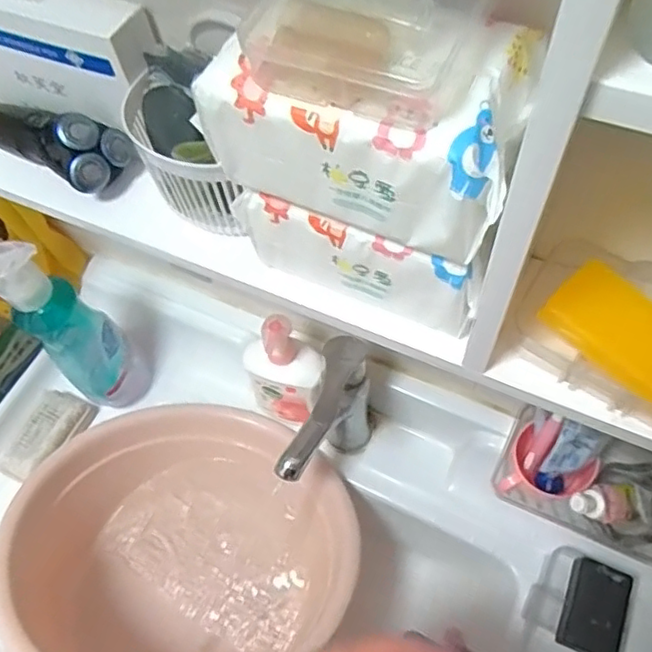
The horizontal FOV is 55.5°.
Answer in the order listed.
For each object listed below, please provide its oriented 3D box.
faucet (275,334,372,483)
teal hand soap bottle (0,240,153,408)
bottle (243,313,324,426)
[{"bbox_3d":[0.004,0.109,0.660,0.052,0.202,0.141,21,61,17],"label":"faucet"},{"bbox_3d":[-0.274,0.011,0.697,0.086,0.299,0.057,-35,61,-17],"label":"teal hand soap bottle"},{"bbox_3d":[-0.048,0.051,0.704,0.093,0.172,0.048,14,59,13],"label":"bottle"}]

